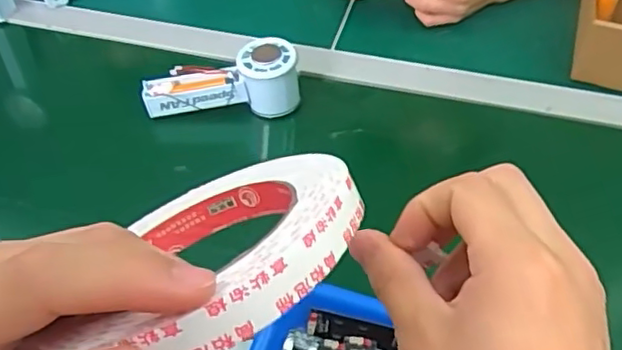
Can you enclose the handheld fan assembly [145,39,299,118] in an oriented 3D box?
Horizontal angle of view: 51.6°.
[{"bbox_3d":[-0.084,-0.095,0.624,0.145,0.055,0.057,2,49,1],"label":"handheld fan assembly"}]

